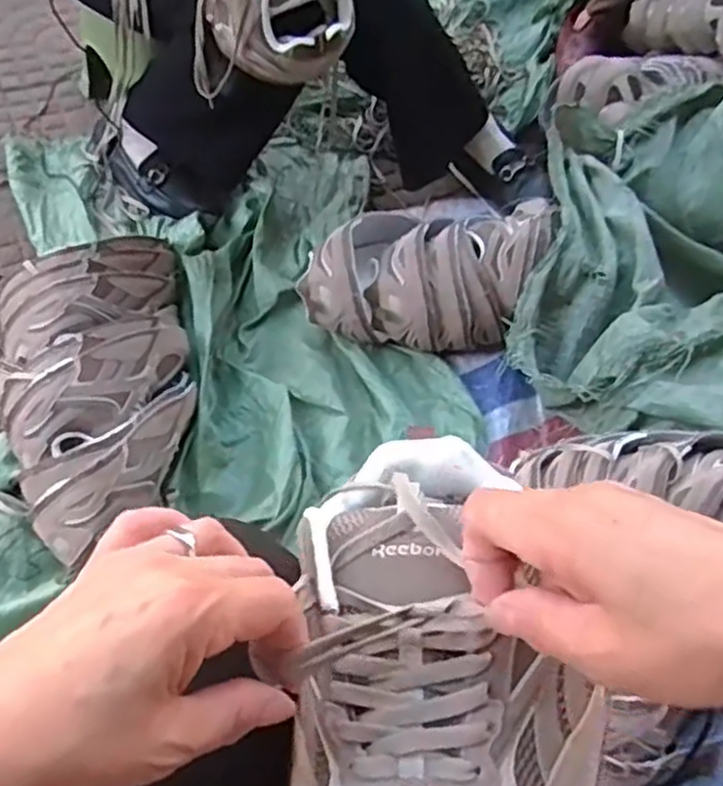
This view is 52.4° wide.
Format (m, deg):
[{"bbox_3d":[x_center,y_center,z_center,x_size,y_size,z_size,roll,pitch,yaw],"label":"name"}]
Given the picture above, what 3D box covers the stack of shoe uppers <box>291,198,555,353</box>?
[{"bbox_3d":[0.085,-0.164,1.019,0.316,0.156,0.171,8,59,-3],"label":"stack of shoe uppers"}]

